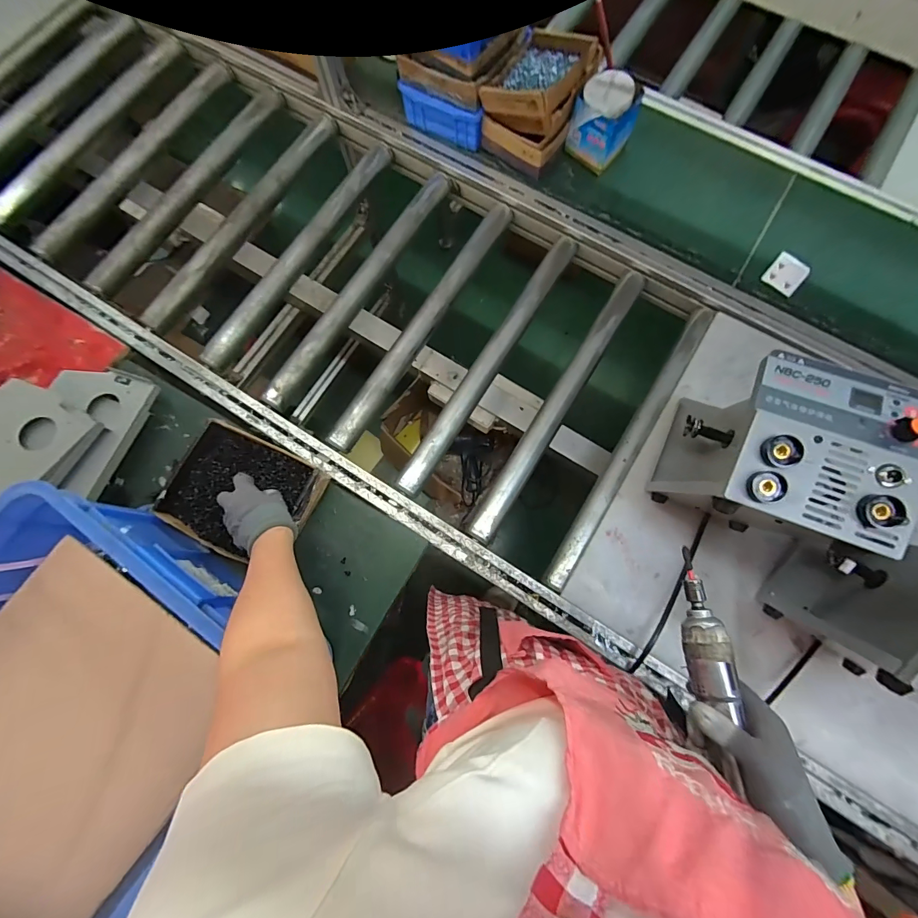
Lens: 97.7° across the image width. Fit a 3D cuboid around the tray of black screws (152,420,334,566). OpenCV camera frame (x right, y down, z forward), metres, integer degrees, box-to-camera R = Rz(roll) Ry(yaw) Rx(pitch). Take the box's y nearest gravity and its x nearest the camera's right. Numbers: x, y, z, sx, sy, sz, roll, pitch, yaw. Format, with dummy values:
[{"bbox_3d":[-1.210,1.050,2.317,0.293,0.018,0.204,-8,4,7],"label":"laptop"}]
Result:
[{"bbox_3d":[-0.338,0.053,0.627,0.212,0.039,0.175,25,80,6],"label":"tray of black screws"}]

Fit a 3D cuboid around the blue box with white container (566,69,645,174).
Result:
[{"bbox_3d":[0.271,-0.629,0.749,0.102,0.105,0.096,-44,81,-7],"label":"blue box with white container"}]

